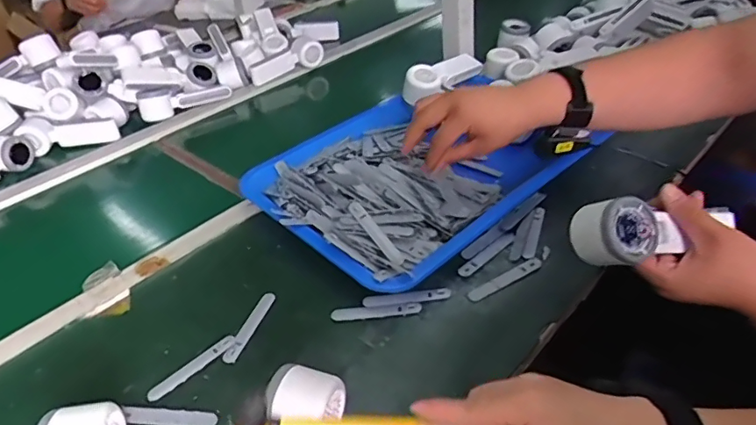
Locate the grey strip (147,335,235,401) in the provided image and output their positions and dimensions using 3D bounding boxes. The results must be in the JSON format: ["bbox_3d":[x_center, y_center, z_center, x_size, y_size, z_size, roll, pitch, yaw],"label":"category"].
[{"bbox_3d":[-0.187,0.155,0.542,0.094,0.004,0.015,-36,55,-29],"label":"grey strip"}]

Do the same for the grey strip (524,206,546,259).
[{"bbox_3d":[0.190,0.021,0.651,0.014,0.007,0.097,8,39,20],"label":"grey strip"}]

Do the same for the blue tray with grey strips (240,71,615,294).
[{"bbox_3d":[0.033,-0.058,0.750,0.372,0.052,0.344,-33,44,-30],"label":"blue tray with grey strips"}]

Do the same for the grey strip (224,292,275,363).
[{"bbox_3d":[-0.137,0.122,0.581,0.017,0.006,0.095,5,39,16],"label":"grey strip"}]

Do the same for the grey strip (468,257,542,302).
[{"bbox_3d":[0.142,0.074,0.599,0.095,0.006,0.018,-25,40,-22],"label":"grey strip"}]

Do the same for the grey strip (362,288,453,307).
[{"bbox_3d":[0.032,0.093,0.586,0.095,0.009,0.015,-6,44,-4],"label":"grey strip"}]

